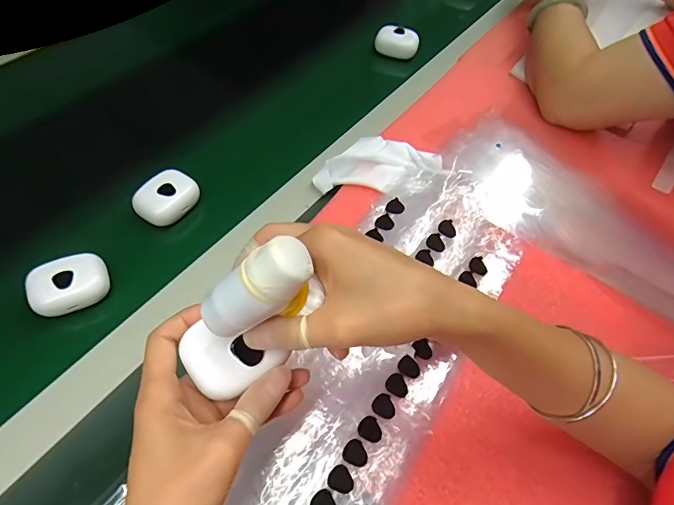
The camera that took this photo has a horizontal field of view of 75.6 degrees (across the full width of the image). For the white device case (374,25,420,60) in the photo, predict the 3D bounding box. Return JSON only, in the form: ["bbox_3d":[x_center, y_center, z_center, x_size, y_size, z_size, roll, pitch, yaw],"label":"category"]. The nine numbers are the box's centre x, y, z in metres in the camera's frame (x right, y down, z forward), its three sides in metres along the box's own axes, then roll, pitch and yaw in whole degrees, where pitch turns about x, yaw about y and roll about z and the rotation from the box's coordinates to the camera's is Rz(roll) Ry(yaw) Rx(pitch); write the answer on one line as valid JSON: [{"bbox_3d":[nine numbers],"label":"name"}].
[{"bbox_3d":[0.083,-0.292,0.602,0.060,0.028,0.030,15,55,6],"label":"white device case"}]

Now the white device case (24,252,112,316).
[{"bbox_3d":[-0.225,0.026,0.364,0.058,0.025,0.042,-27,61,-22],"label":"white device case"}]

